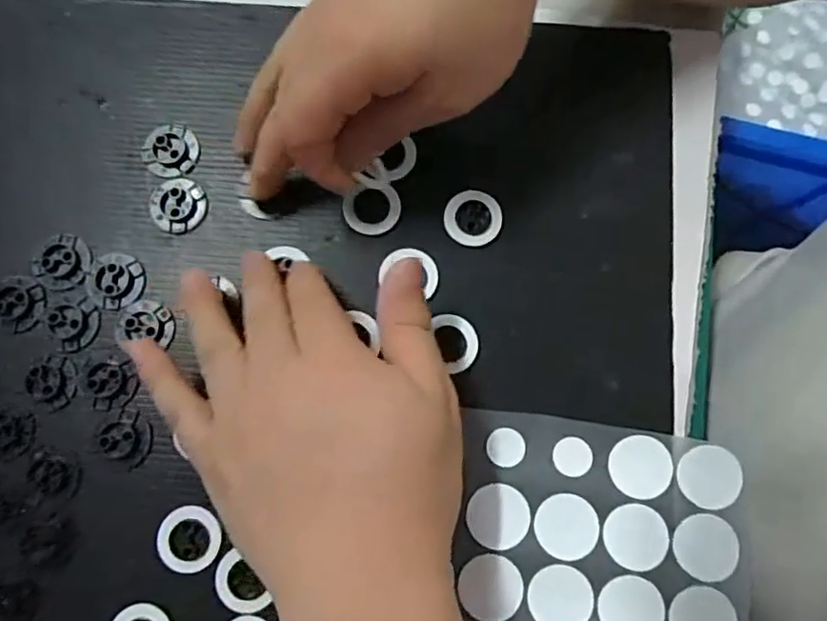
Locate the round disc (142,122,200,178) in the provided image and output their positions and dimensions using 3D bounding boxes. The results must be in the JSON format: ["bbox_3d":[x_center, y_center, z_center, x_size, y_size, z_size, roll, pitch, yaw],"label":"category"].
[{"bbox_3d":[-0.124,-0.083,0.304,0.026,0.008,0.028,0,79,1],"label":"round disc"}]

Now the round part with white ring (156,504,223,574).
[{"bbox_3d":[-0.101,0.103,0.266,0.028,0.004,0.027,0,79,1],"label":"round part with white ring"}]

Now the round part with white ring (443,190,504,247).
[{"bbox_3d":[0.029,-0.045,0.295,0.028,0.008,0.027,0,79,1],"label":"round part with white ring"}]

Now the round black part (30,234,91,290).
[{"bbox_3d":[-0.173,-0.023,0.292,0.026,0.004,0.027,0,79,1],"label":"round black part"}]

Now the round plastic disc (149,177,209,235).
[{"bbox_3d":[-0.119,-0.053,0.298,0.031,0.006,0.028,28,81,6],"label":"round plastic disc"}]

